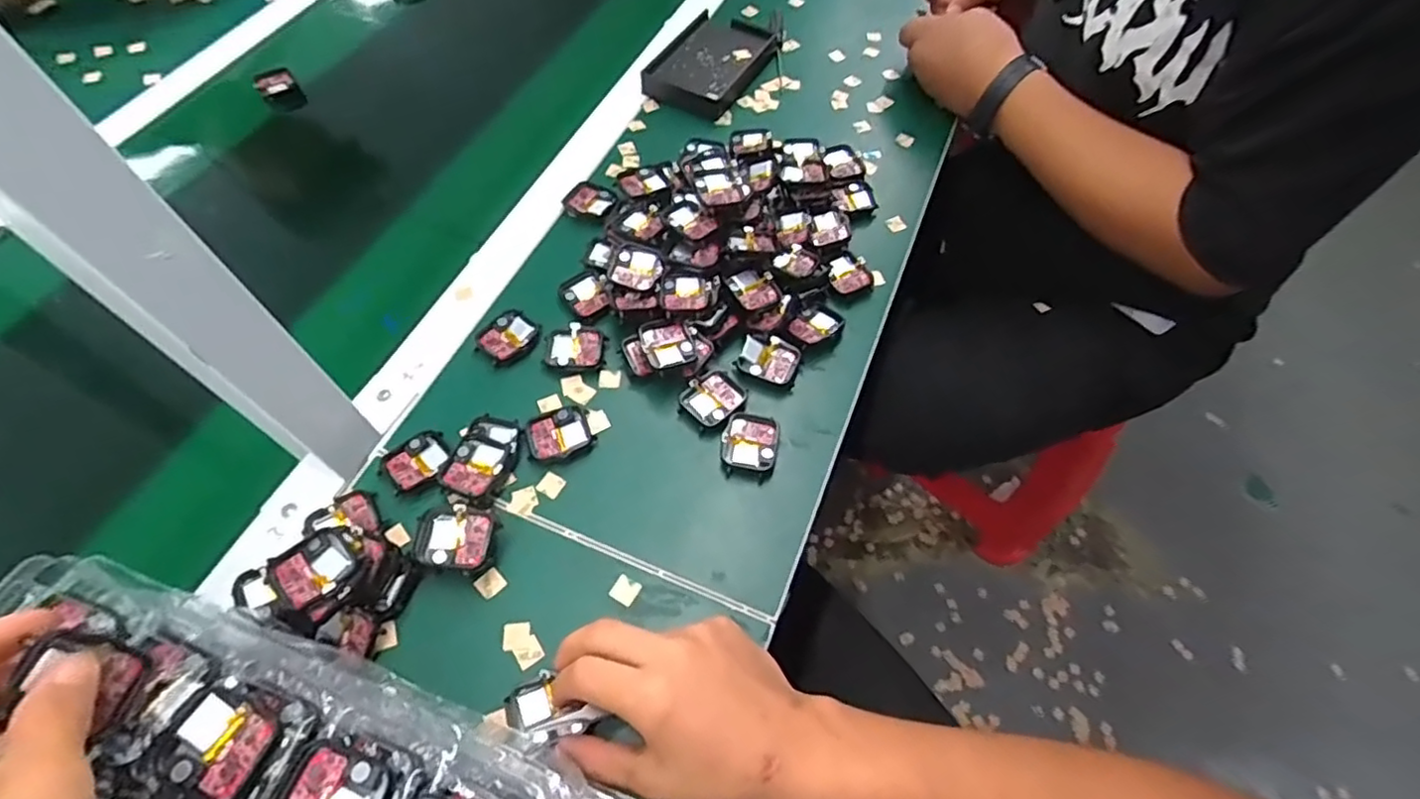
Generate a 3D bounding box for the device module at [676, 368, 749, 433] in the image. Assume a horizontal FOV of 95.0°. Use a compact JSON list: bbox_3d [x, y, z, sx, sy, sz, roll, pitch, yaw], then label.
[{"bbox_3d":[0.003,0.000,0.476,0.047,0.010,0.040,-39,66,-21],"label":"device module"}]

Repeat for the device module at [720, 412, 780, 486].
[{"bbox_3d":[0.028,0.032,0.459,0.039,0.012,0.046,7,59,4],"label":"device module"}]

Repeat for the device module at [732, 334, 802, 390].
[{"bbox_3d":[0.044,-0.030,0.494,0.045,0.011,0.036,20,61,12],"label":"device module"}]

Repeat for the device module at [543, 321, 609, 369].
[{"bbox_3d":[-0.103,-0.041,0.499,0.043,0.009,0.037,-1,59,-1],"label":"device module"}]

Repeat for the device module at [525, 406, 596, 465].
[{"bbox_3d":[-0.107,0.025,0.462,0.043,0.011,0.036,-21,61,-12],"label":"device module"}]

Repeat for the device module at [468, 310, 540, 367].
[{"bbox_3d":[-0.158,-0.050,0.504,0.044,0.004,0.044,39,66,21],"label":"device module"}]

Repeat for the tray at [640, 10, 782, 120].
[{"bbox_3d":[0.002,-0.359,0.687,0.094,0.019,0.154,26,62,15],"label":"tray"}]

